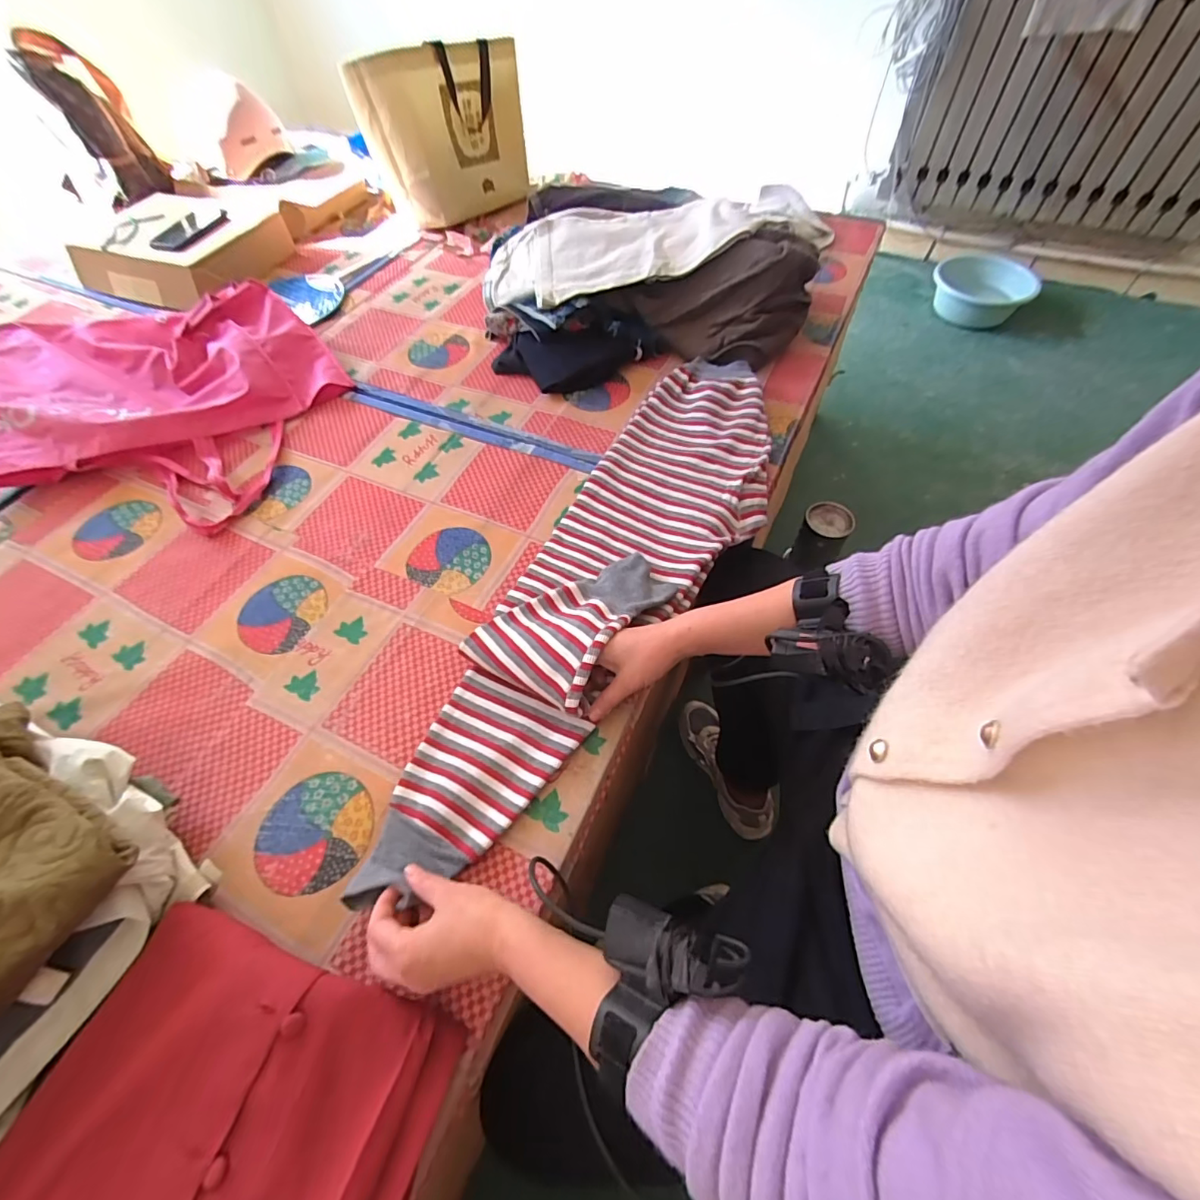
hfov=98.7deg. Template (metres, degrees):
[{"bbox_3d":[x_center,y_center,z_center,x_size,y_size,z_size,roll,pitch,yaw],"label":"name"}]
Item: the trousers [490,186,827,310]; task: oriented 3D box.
[{"bbox_3d":[0.036,-0.630,0.906,0.507,0.122,0.284,-2,57,2],"label":"trousers"}]

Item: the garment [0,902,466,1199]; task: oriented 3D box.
[{"bbox_3d":[-0.282,0.392,0.339,0.286,0.068,0.272,15,59,12],"label":"garment"}]

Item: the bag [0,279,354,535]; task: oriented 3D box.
[{"bbox_3d":[-0.734,-0.354,0.856,0.550,0.088,0.490,8,58,8],"label":"bag"}]

